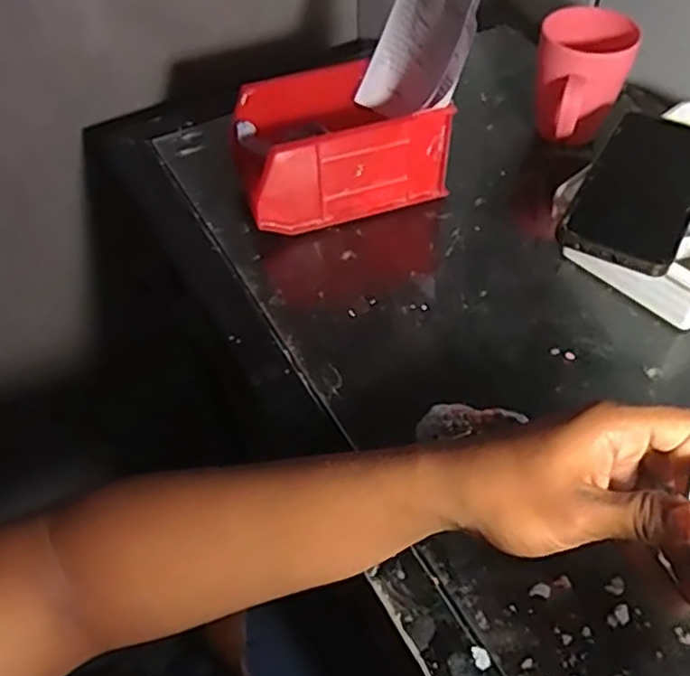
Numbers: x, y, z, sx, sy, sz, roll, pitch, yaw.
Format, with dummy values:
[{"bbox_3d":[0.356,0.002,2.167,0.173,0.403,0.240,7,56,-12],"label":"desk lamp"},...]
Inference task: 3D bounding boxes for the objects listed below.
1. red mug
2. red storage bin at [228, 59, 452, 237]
[{"bbox_3d":[0.206,-0.217,0.624,0.075,0.105,0.102,12,53,12],"label":"red mug"},{"bbox_3d":[-0.004,-0.161,0.596,0.168,0.092,0.091,-15,52,-9],"label":"red storage bin"}]

